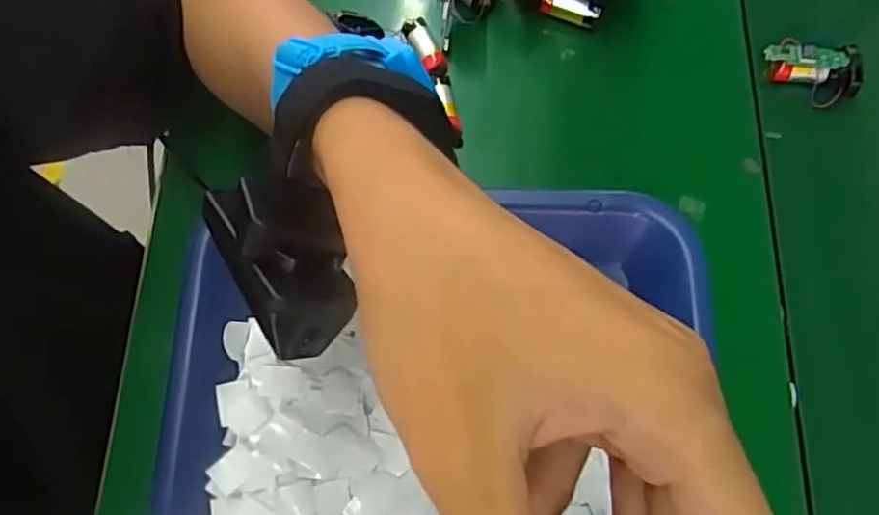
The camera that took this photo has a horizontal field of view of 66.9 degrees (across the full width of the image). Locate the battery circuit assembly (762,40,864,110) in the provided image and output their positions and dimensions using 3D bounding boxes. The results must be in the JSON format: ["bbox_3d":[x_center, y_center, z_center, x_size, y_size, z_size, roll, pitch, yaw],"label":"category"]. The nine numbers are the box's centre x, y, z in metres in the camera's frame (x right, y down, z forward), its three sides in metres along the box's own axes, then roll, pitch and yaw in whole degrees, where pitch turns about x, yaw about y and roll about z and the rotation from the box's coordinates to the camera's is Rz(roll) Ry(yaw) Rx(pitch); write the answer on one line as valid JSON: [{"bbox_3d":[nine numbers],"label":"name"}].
[{"bbox_3d":[0.216,-0.106,0.387,0.051,0.022,0.029,5,72,5],"label":"battery circuit assembly"}]

